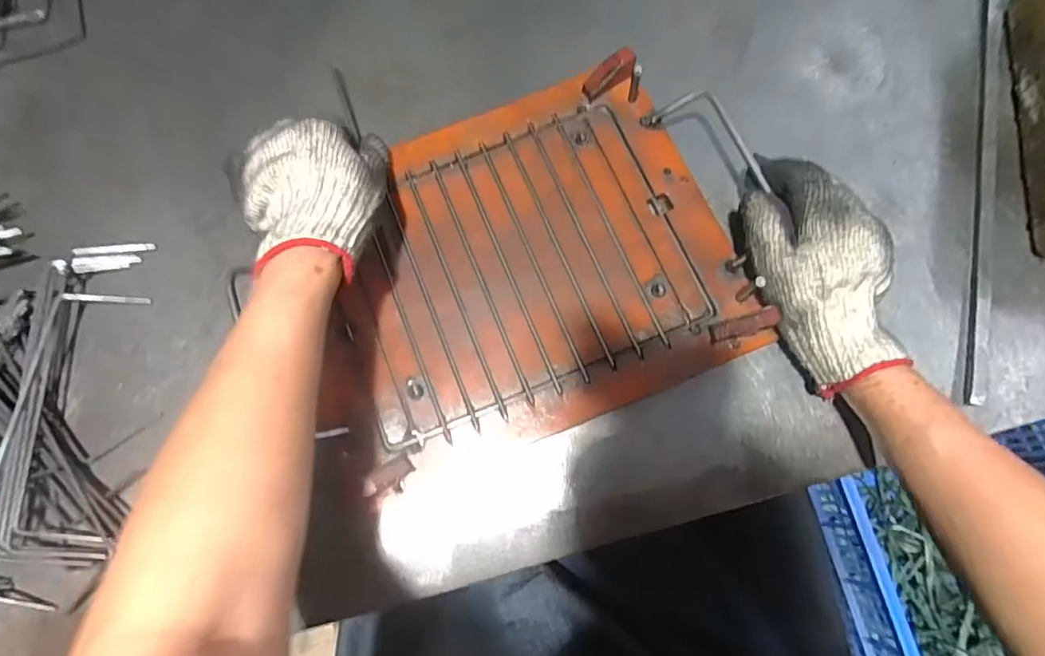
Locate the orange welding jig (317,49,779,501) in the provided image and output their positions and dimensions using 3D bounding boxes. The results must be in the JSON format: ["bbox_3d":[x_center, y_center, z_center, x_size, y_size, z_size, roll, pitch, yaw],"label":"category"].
[{"bbox_3d":[-0.012,-0.047,0.383,0.301,0.025,0.240,-22,76,-6],"label":"orange welding jig"}]

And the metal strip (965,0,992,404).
[{"bbox_3d":[0.342,-0.120,0.401,0.009,0.006,0.358,13,74,6],"label":"metal strip"}]

